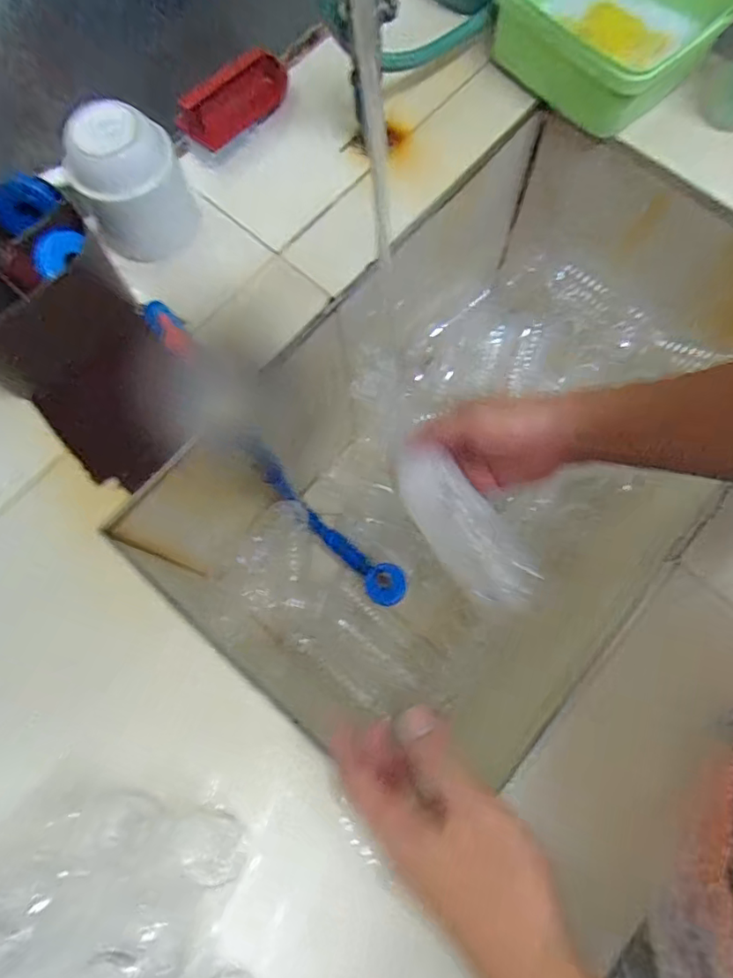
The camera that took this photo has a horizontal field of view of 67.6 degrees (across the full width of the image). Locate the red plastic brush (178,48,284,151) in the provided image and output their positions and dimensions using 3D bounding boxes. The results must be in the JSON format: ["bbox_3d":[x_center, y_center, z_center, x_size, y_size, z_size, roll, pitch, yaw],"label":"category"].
[{"bbox_3d":[-0.132,-0.401,0.561,0.128,0.051,0.021,-42,77,-10],"label":"red plastic brush"}]

